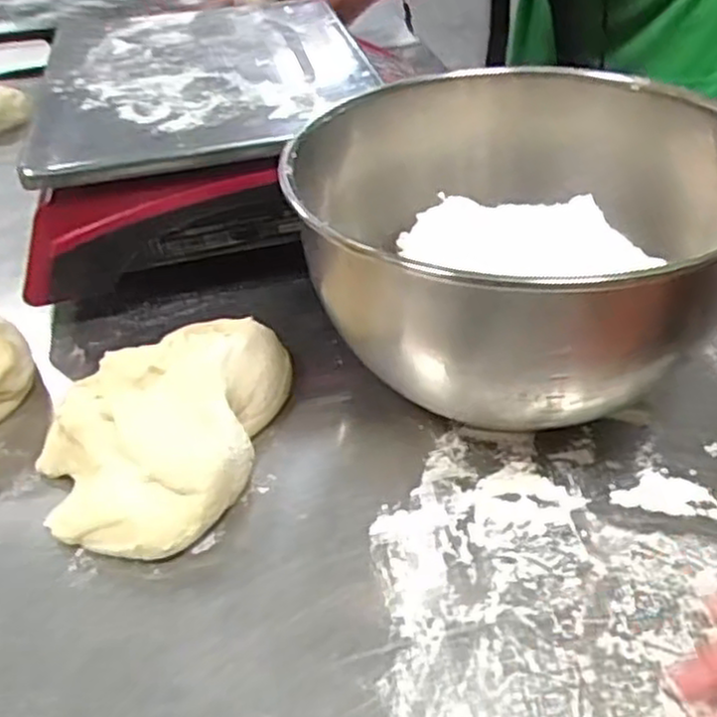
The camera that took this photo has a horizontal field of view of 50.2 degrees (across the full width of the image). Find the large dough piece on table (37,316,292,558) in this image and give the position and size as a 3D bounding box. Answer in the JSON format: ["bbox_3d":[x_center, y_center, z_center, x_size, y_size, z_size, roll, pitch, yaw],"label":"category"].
[{"bbox_3d":[-0.100,0.028,0.384,0.108,0.047,0.141,7,41,12],"label":"large dough piece on table"}]

